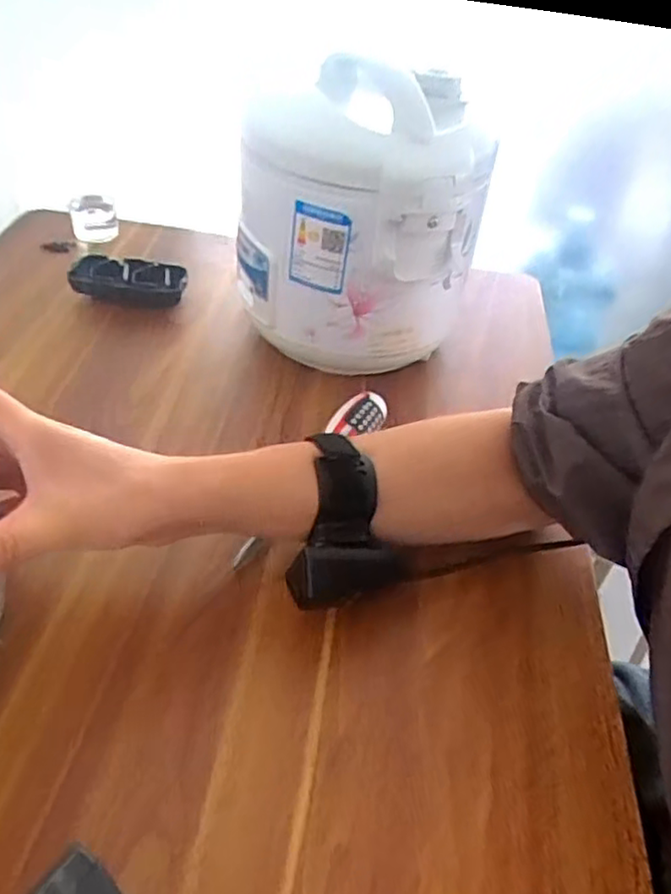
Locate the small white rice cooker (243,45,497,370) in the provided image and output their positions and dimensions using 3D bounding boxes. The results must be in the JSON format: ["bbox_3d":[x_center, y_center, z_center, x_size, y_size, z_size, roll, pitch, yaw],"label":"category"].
[{"bbox_3d":[0.020,-0.176,0.562,0.189,0.219,0.161,9,43,3],"label":"small white rice cooker"}]

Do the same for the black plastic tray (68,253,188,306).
[{"bbox_3d":[-0.205,-0.167,0.668,0.114,0.023,0.055,9,43,3],"label":"black plastic tray"}]

